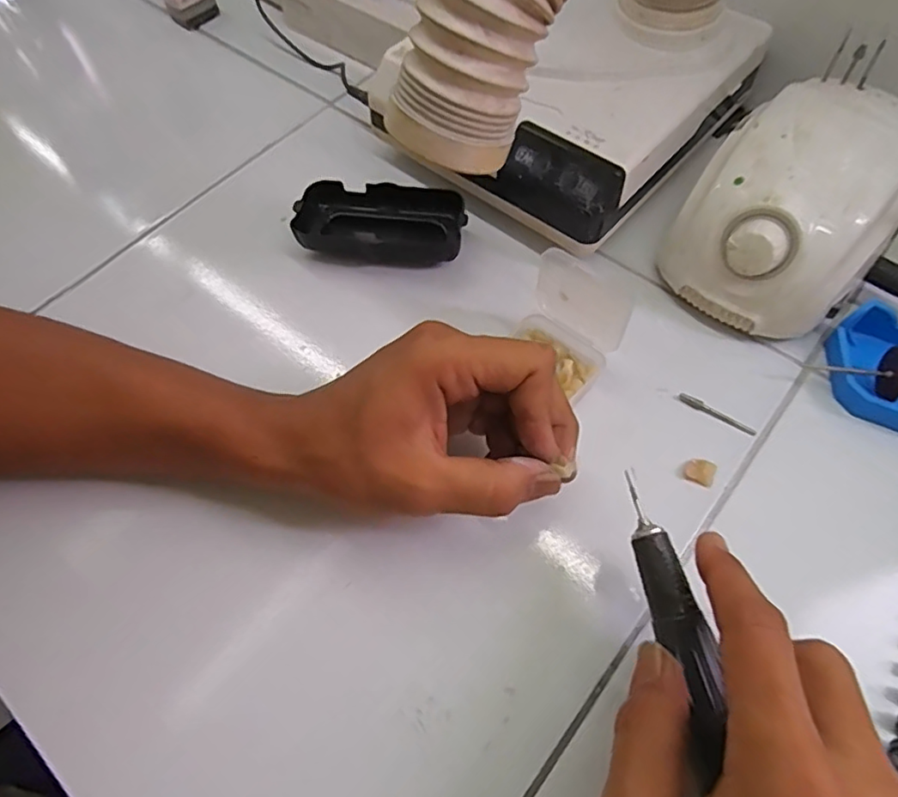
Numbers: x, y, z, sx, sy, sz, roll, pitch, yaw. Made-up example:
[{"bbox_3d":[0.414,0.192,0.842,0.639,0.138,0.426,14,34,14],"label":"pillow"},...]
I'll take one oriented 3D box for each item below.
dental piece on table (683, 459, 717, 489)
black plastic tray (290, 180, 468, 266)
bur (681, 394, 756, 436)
[{"bbox_3d":[0.134,0.039,0.305,0.015,0.006,0.014,30,66,17],"label":"dental piece on table"},{"bbox_3d":[-0.044,-0.116,0.385,0.107,0.028,0.052,5,61,4],"label":"black plastic tray"},{"bbox_3d":[0.150,0.008,0.320,0.044,0.004,0.004,30,66,17],"label":"bur"}]

